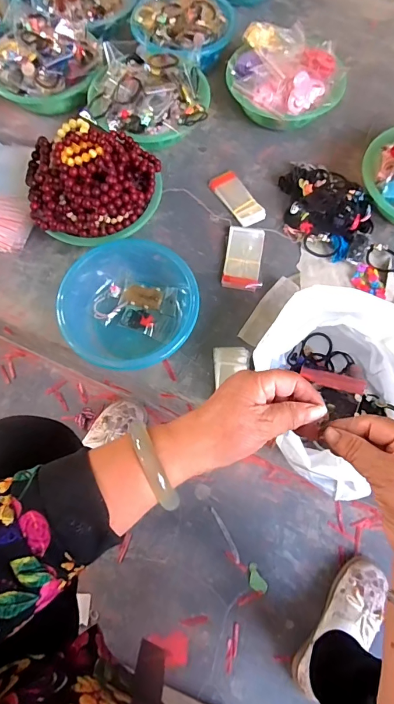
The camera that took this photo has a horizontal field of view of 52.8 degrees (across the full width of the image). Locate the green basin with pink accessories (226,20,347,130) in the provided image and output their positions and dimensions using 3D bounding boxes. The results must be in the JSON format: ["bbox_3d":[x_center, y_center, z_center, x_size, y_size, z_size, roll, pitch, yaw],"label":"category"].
[{"bbox_3d":[0.179,-0.555,0.822,0.226,0.108,0.208,0,70,0],"label":"green basin with pink accessories"}]

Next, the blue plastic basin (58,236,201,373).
[{"bbox_3d":[-0.104,-0.082,0.673,0.211,0.077,0.223,0,70,0],"label":"blue plastic basin"}]

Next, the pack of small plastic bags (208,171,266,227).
[{"bbox_3d":[0.078,-0.300,0.776,0.054,0.015,0.128,-28,73,-10],"label":"pack of small plastic bags"}]

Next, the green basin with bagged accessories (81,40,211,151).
[{"bbox_3d":[-0.095,-0.498,0.803,0.233,0.096,0.197,15,71,6],"label":"green basin with bagged accessories"}]

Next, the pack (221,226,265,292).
[{"bbox_3d":[0.086,-0.175,0.731,0.069,0.021,0.130,6,70,2],"label":"pack"}]

